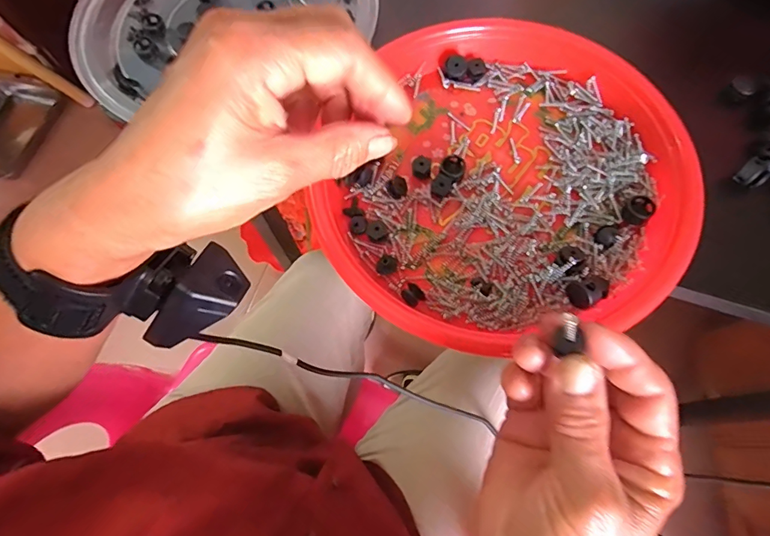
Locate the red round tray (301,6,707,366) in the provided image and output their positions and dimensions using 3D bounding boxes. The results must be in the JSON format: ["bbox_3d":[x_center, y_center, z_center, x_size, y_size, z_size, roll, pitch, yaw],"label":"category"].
[{"bbox_3d":[0.085,-0.062,0.293,0.214,0.025,0.235,-1,69,2],"label":"red round tray"}]

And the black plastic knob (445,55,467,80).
[{"bbox_3d":[0.052,-0.148,0.331,0.016,0.016,0.007,5,28,7],"label":"black plastic knob"}]

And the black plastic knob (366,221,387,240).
[{"bbox_3d":[-0.005,-0.024,0.288,0.012,0.007,0.013,-1,69,2],"label":"black plastic knob"}]

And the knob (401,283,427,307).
[{"bbox_3d":[0.017,0.016,0.270,0.012,0.010,0.012,-42,73,-13],"label":"knob"}]

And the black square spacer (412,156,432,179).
[{"bbox_3d":[0.025,-0.069,0.304,0.012,0.011,0.011,13,70,7],"label":"black square spacer"}]

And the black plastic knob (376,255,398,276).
[{"bbox_3d":[0.001,-0.003,0.280,0.013,0.007,0.013,-4,69,1],"label":"black plastic knob"}]

